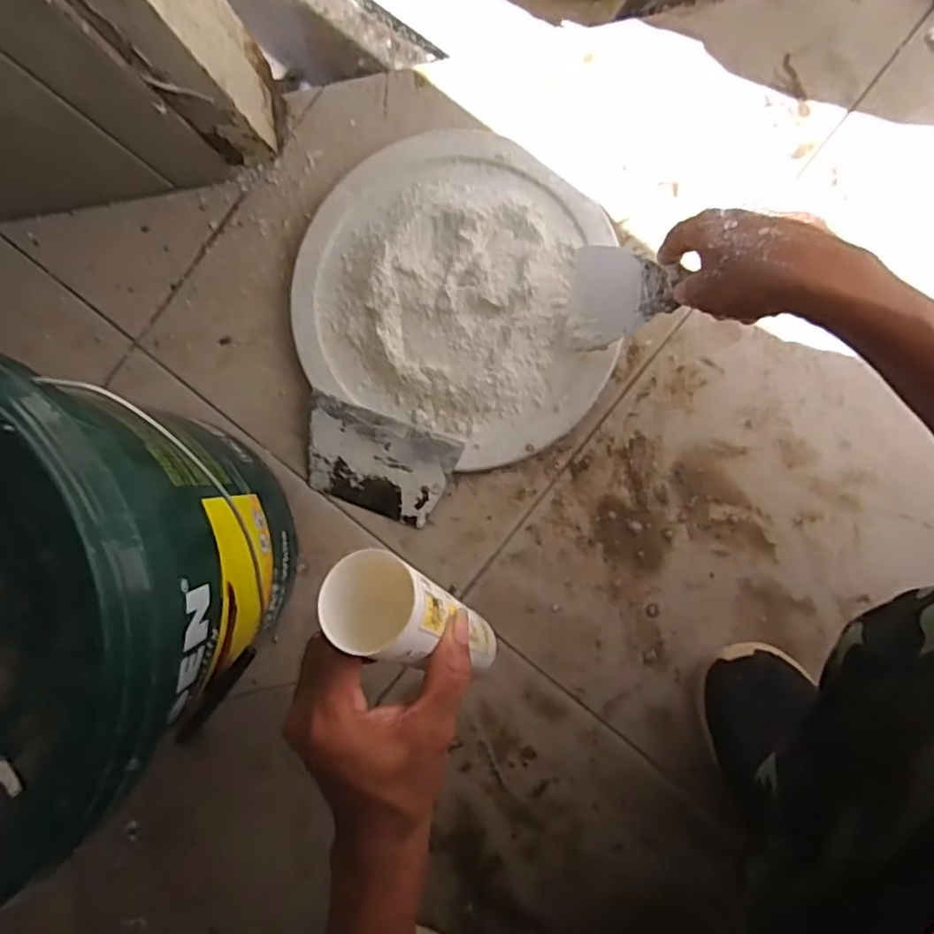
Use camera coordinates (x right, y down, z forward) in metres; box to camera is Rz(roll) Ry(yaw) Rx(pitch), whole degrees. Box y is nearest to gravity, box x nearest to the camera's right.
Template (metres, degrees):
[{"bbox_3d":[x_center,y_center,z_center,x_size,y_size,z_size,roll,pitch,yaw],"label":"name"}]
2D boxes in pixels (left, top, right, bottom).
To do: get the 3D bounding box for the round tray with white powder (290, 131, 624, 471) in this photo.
[{"bbox_3d":[-0.005,-0.156,0.577,0.294,0.040,0.260,29,93,3],"label":"round tray with white powder"}]

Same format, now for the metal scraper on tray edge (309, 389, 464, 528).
[{"bbox_3d":[-0.085,-0.003,0.598,0.140,0.008,0.093,20,110,5],"label":"metal scraper on tray edge"}]

